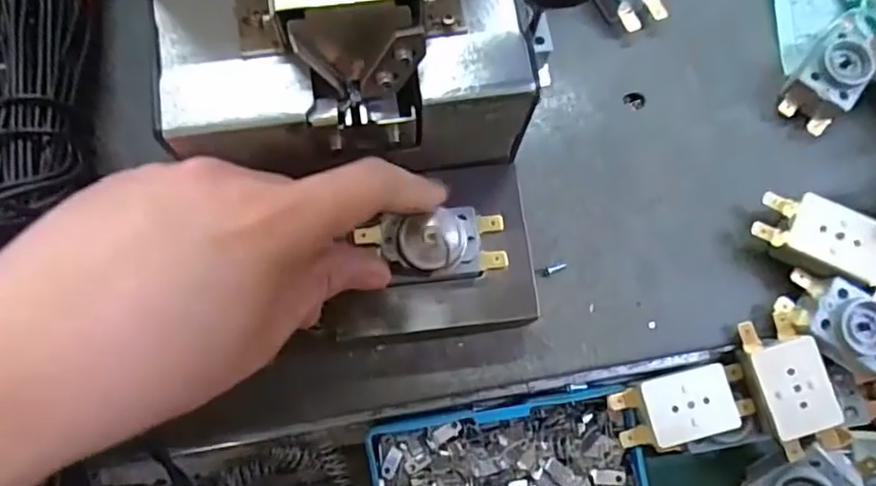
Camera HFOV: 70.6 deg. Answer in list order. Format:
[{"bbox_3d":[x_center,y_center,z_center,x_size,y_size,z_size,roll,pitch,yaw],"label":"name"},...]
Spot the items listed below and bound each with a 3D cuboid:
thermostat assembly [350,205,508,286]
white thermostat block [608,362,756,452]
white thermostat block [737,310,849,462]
[{"bbox_3d":[-0.001,0.001,0.243,0.056,0.022,0.027,-6,86,-4],"label":"thermostat assembly"},{"bbox_3d":[0.105,0.069,0.266,0.058,0.020,0.028,-12,78,-5],"label":"white thermostat block"},{"bbox_3d":[0.146,0.061,0.258,0.028,0.014,0.058,-19,79,-7],"label":"white thermostat block"}]

